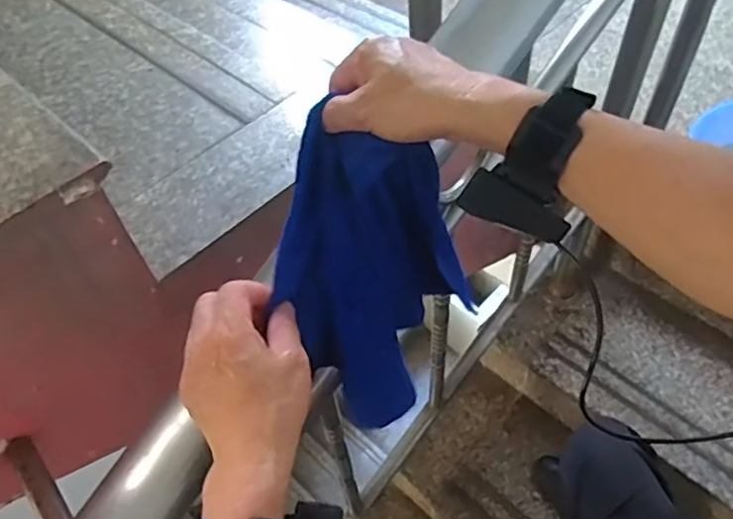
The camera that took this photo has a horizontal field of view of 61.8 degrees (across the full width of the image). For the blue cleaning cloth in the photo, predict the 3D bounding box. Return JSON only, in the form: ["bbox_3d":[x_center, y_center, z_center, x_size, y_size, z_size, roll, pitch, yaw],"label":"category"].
[{"bbox_3d":[0.010,0.029,0.538,0.150,0.303,0.072,-16,40,-7],"label":"blue cleaning cloth"}]

